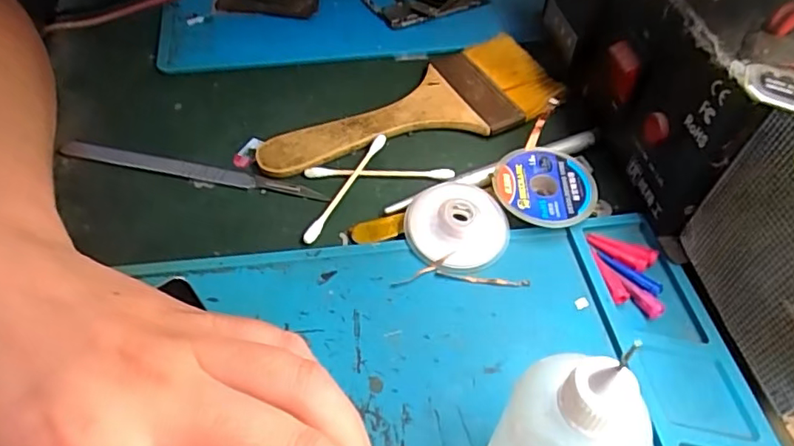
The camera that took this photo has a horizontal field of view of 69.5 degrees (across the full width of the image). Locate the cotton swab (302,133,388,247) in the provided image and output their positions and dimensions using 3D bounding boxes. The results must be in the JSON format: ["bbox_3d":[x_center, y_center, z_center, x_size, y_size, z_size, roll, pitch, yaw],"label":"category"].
[{"bbox_3d":[-0.023,-0.018,0.267,0.004,0.005,0.071,21,53,15],"label":"cotton swab"}]

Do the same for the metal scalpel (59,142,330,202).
[{"bbox_3d":[-0.099,-0.025,0.273,0.131,0.006,0.010,10,51,7],"label":"metal scalpel"}]

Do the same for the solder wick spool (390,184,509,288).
[{"bbox_3d":[0.025,0.004,0.246,0.044,0.013,0.050,8,51,5],"label":"solder wick spool"}]

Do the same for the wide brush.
[{"bbox_3d":[0.005,-0.062,0.299,0.158,0.012,0.066,-16,53,-14],"label":"wide brush"}]

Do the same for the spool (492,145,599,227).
[{"bbox_3d":[0.067,-0.015,0.261,0.044,0.013,0.040,1,51,-1],"label":"spool"}]

